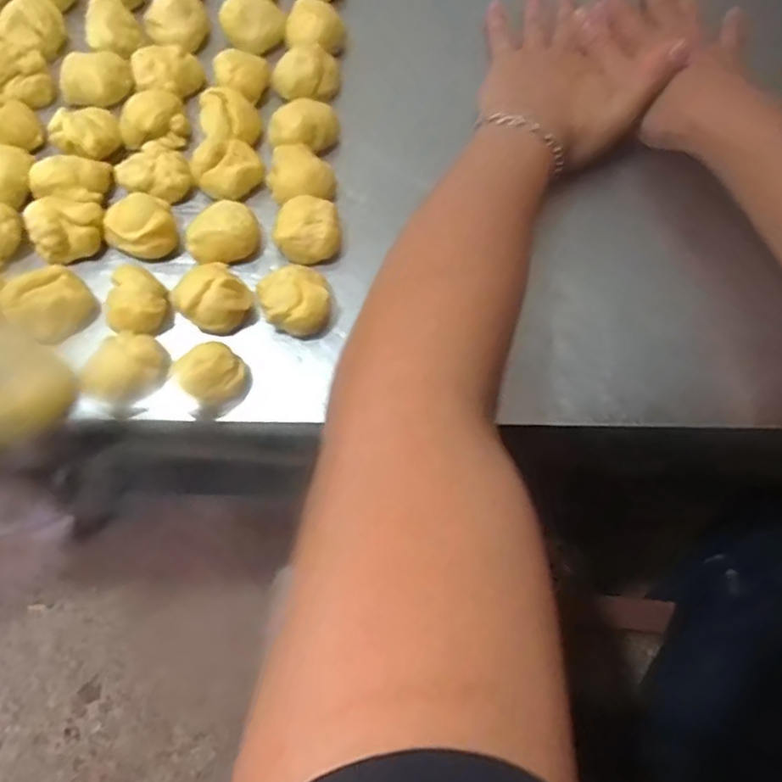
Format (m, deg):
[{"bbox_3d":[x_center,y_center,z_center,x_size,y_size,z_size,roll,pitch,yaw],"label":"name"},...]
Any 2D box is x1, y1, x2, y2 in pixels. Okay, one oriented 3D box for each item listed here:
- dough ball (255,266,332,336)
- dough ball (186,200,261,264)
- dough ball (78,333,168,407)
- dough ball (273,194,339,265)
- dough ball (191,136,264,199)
[{"bbox_3d":[-0.059,-0.054,0.398,0.043,0.028,0.039,-19,69,-11],"label":"dough ball"},{"bbox_3d":[-0.109,-0.100,0.415,0.046,0.029,0.036,-20,69,-11],"label":"dough ball"},{"bbox_3d":[-0.157,-0.013,0.377,0.033,0.023,0.045,26,68,8],"label":"dough ball"},{"bbox_3d":[-0.056,-0.107,0.422,0.042,0.030,0.045,1,67,-2],"label":"dough ball"},{"bbox_3d":[-0.113,-0.152,0.434,0.040,0.031,0.035,-41,75,-18],"label":"dough ball"}]

